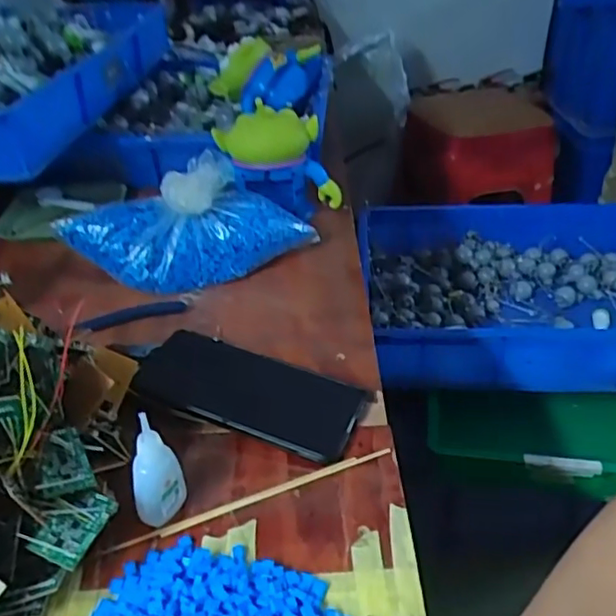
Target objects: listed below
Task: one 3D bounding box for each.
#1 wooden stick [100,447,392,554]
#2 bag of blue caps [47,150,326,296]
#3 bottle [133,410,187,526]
[{"bbox_3d":[-0.034,0.127,0.413,0.195,0.005,0.009,-17,37,-16],"label":"wooden stick"},{"bbox_3d":[-0.122,-0.083,0.631,0.254,0.096,0.084,-7,36,-4],"label":"bag of blue caps"},{"bbox_3d":[-0.096,0.102,0.389,0.019,0.078,0.028,10,38,20],"label":"bottle"}]

